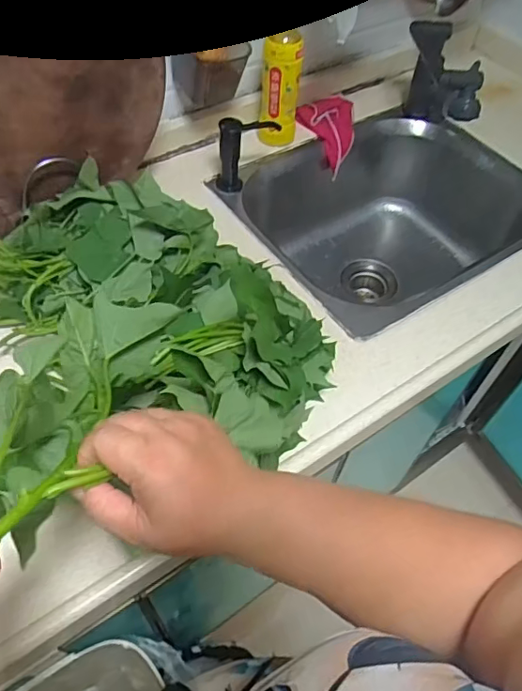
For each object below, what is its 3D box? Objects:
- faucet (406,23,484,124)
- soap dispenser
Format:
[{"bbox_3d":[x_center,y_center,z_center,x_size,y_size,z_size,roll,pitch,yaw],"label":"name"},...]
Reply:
[{"bbox_3d":[0.304,-0.429,0.942,0.069,0.185,0.247,1,53,-3],"label":"faucet"},{"bbox_3d":[-0.024,-0.320,0.870,0.101,0.106,0.035,-29,61,-23],"label":"soap dispenser"}]

